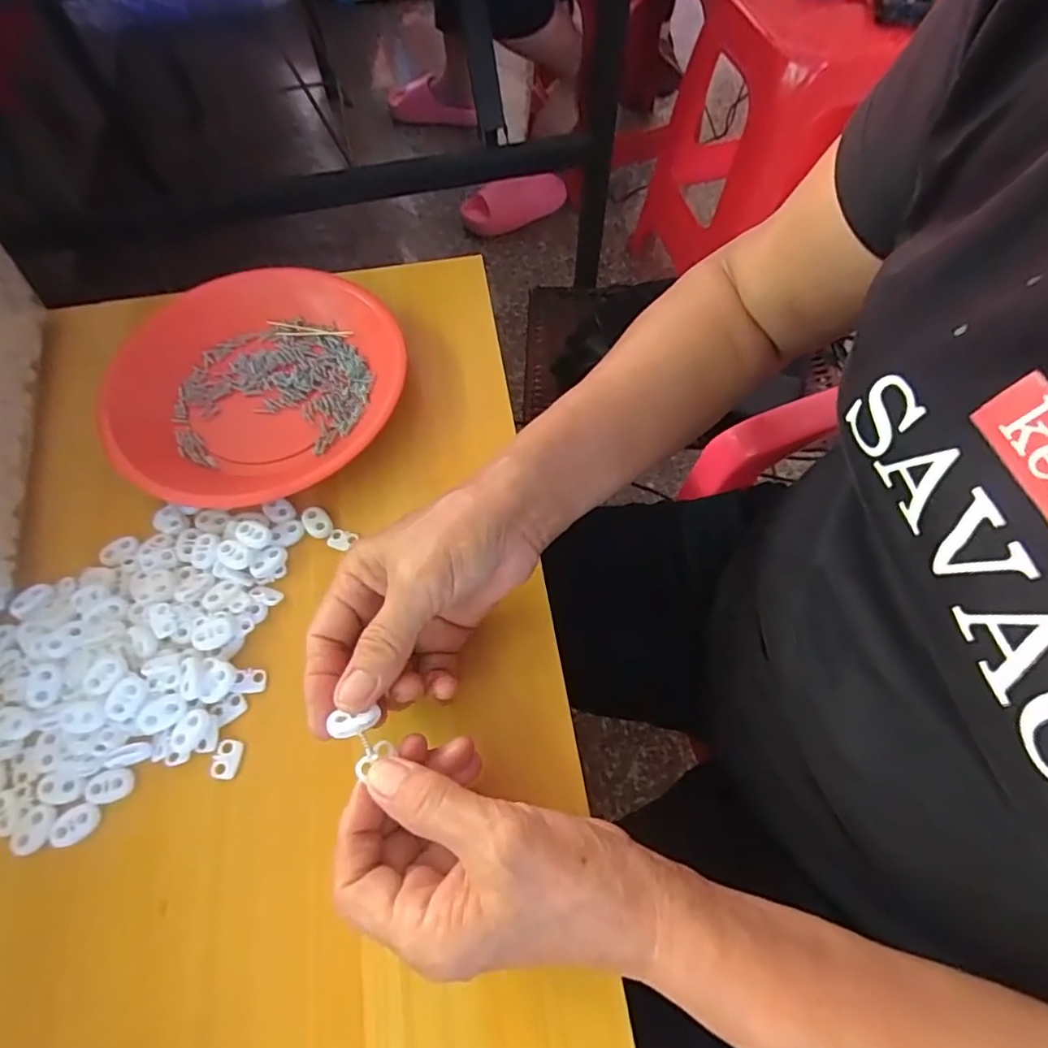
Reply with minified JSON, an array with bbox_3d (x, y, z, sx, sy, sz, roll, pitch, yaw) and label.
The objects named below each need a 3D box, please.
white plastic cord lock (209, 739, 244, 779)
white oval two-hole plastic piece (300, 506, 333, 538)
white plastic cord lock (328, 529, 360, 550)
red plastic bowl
[{"bbox_3d":[-0.153,0.121,0.297,0.013,0.004,0.019,4,63,3],"label":"white plastic cord lock"},{"bbox_3d":[-0.128,-0.002,0.356,0.015,0.005,0.022,-32,67,-14],"label":"white oval two-hole plastic piece"},{"bbox_3d":[-0.111,0.010,0.353,0.018,0.004,0.012,15,64,8],"label":"white plastic cord lock"},{"bbox_3d":[-0.175,-0.095,0.392,0.183,0.033,0.186,0,63,1],"label":"red plastic bowl"}]

